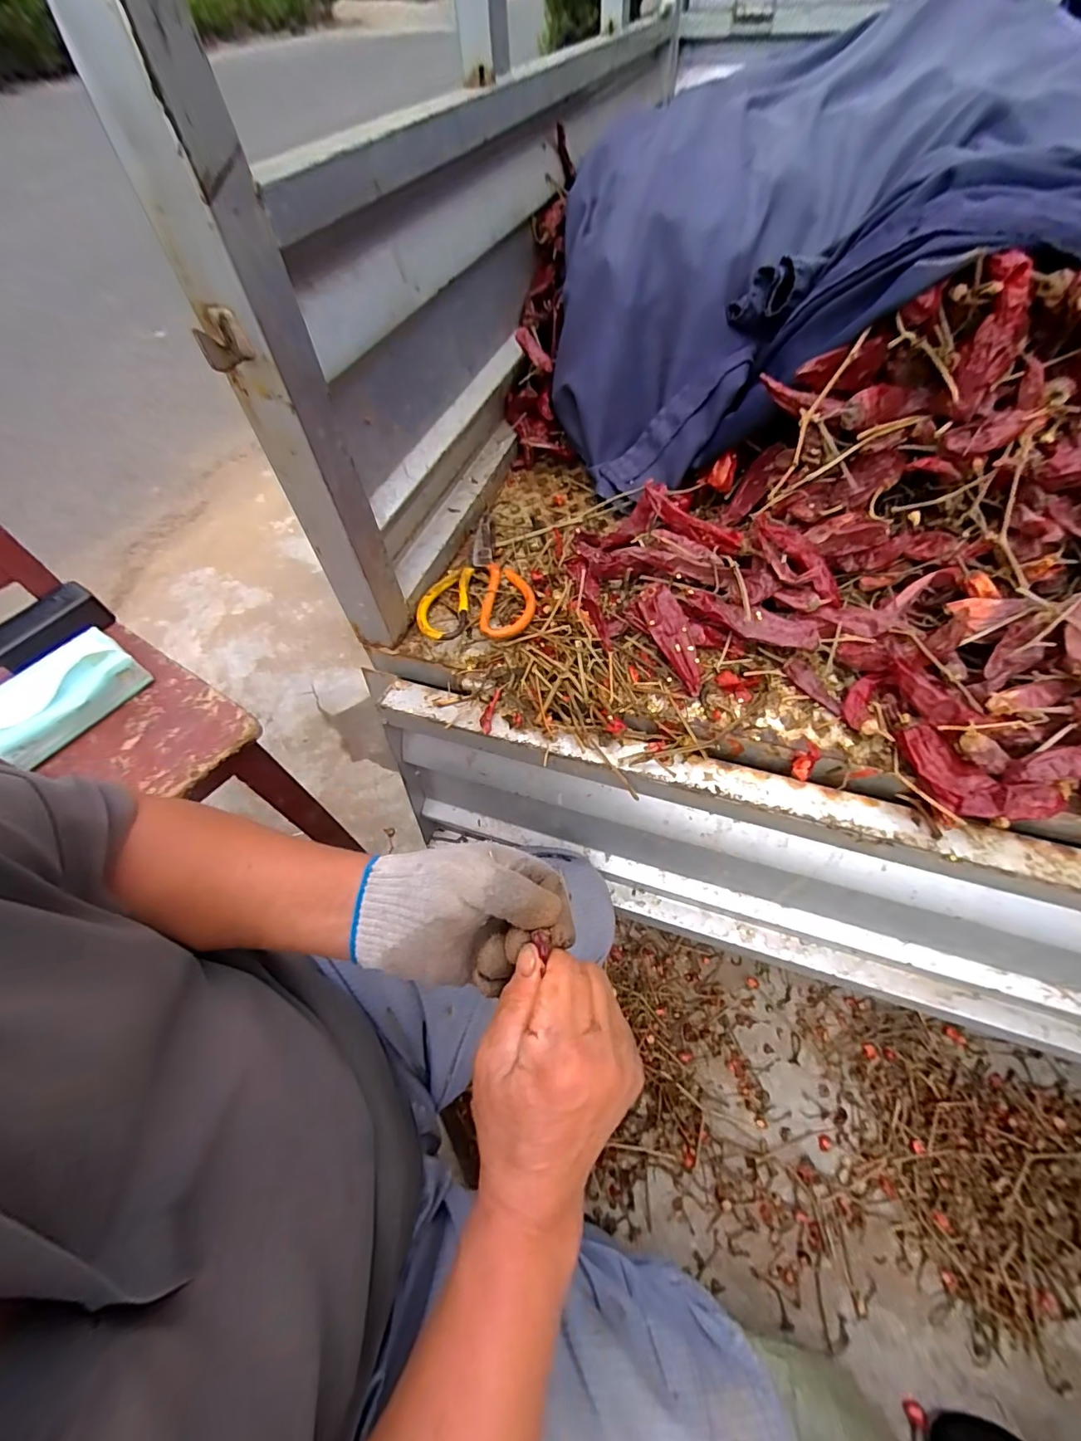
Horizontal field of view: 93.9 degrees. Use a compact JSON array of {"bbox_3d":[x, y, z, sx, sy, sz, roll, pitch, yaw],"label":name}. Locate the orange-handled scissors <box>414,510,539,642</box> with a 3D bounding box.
[{"bbox_3d":[-0.064,-0.153,0.517,0.109,0.019,0.193,-2,57,-1],"label":"orange-handled scissors"}]

